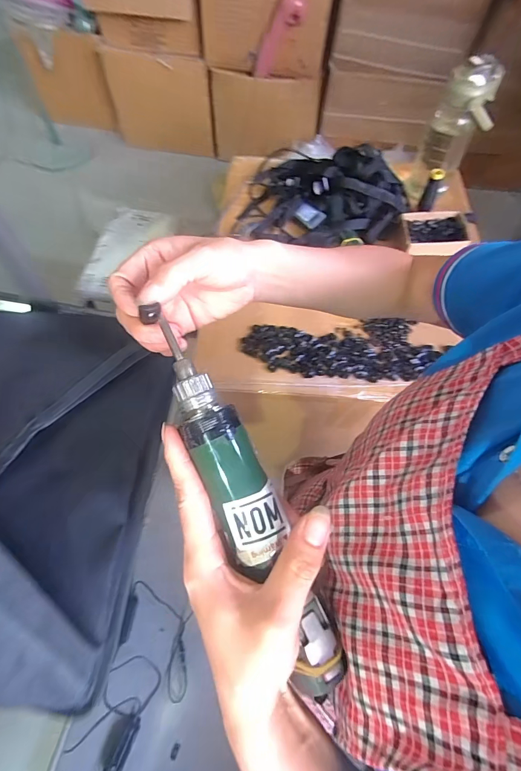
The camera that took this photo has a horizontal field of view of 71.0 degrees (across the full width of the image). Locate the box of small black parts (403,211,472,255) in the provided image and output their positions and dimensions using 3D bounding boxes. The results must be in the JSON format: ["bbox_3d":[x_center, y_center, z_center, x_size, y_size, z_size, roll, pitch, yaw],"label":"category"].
[{"bbox_3d":[0.386,-0.335,0.804,0.133,0.040,0.114,3,62,2],"label":"box of small black parts"}]

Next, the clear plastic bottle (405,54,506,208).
[{"bbox_3d":[0.421,-0.543,0.804,0.106,0.273,0.075,23,65,12],"label":"clear plastic bottle"}]

